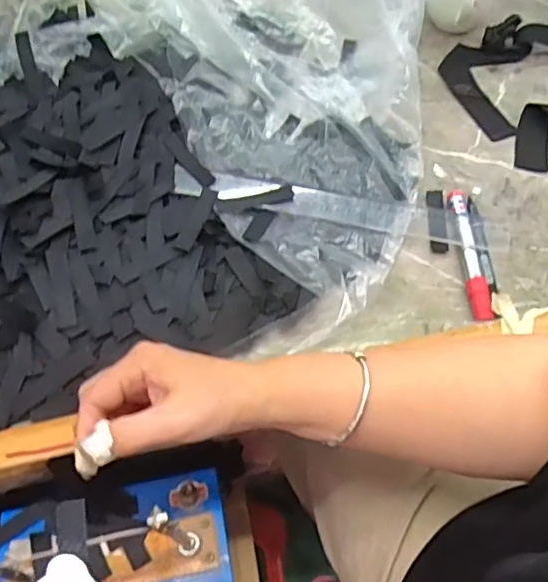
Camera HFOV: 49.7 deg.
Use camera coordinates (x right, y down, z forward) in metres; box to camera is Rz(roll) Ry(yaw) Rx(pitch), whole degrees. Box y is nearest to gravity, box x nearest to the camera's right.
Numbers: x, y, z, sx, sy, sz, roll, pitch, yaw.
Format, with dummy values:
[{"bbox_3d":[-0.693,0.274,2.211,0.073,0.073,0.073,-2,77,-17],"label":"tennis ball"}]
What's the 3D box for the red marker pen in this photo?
[{"bbox_3d":[0.169,-0.033,0.505,0.016,0.021,0.139,0,58,-3],"label":"red marker pen"}]

